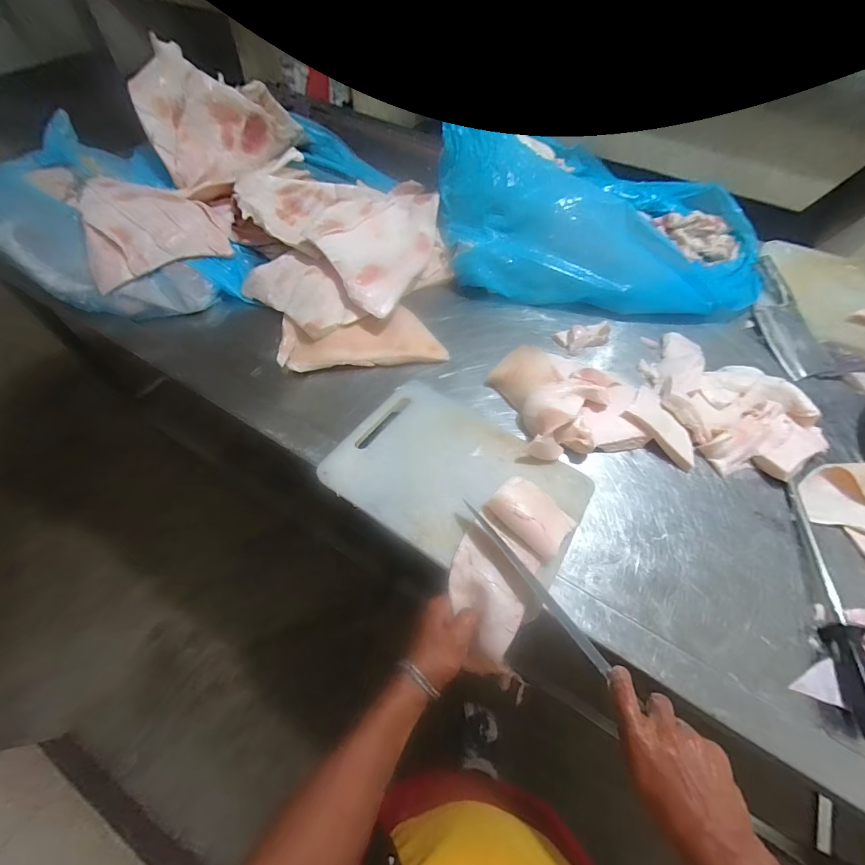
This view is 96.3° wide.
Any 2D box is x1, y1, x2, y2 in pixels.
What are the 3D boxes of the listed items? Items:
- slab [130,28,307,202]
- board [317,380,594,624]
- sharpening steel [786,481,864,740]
[{"bbox_3d":[-0.483,-0.747,0.909,0.359,0.255,0.056,-37,48,-25],"label":"slab"},{"bbox_3d":[0.038,0.061,0.560,0.346,0.022,0.233,30,58,17],"label":"board"},{"bbox_3d":[0.516,0.207,0.503,0.033,0.036,0.316,10,58,3],"label":"sharpening steel"}]

